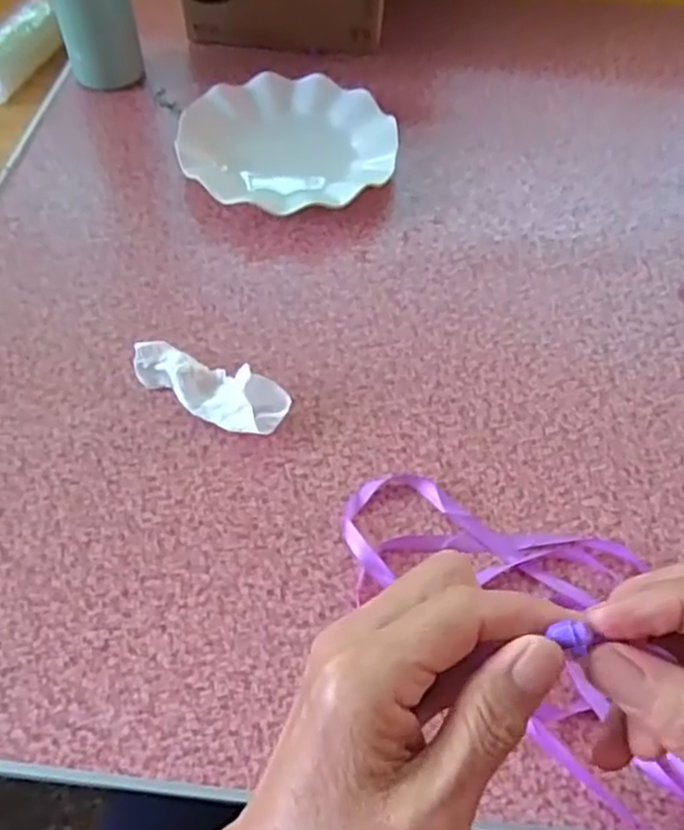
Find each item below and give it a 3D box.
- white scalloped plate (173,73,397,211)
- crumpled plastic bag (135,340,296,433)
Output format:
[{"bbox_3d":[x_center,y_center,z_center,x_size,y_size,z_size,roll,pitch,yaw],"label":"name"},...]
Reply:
[{"bbox_3d":[-0.046,-0.231,0.619,0.178,0.024,0.178,1,56,-1],"label":"white scalloped plate"},{"bbox_3d":[-0.087,-0.019,0.472,0.107,0.026,0.037,25,59,14],"label":"crumpled plastic bag"}]

